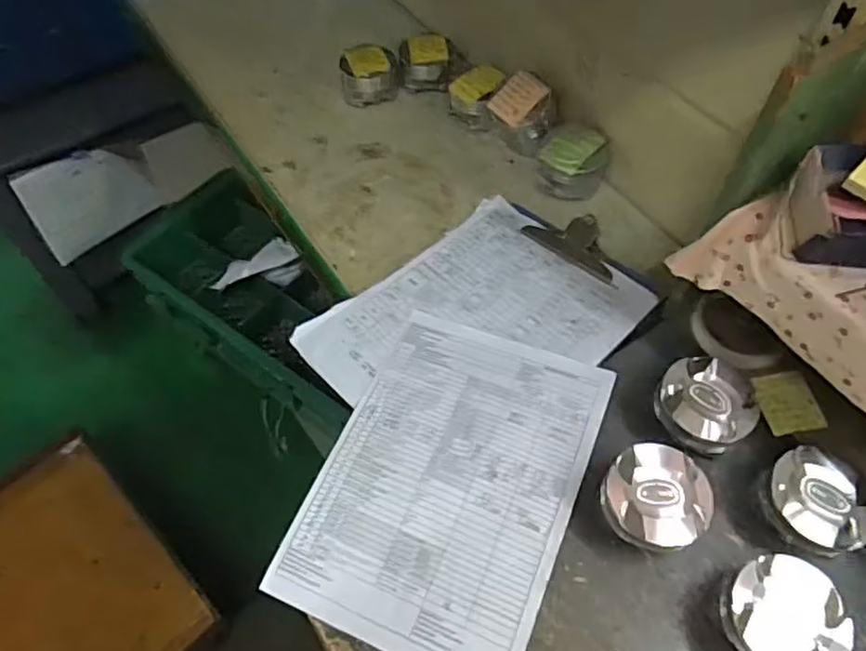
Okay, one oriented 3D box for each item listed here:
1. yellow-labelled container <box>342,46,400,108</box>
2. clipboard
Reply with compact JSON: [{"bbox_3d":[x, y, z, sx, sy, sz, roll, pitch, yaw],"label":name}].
[{"bbox_3d":[-0.083,-0.328,0.836,0.079,0.049,0.064,-3,57,-3],"label":"yellow-labelled container"},{"bbox_3d":[0.054,-0.007,0.643,0.318,0.021,0.227,-38,65,-20],"label":"clipboard"}]

